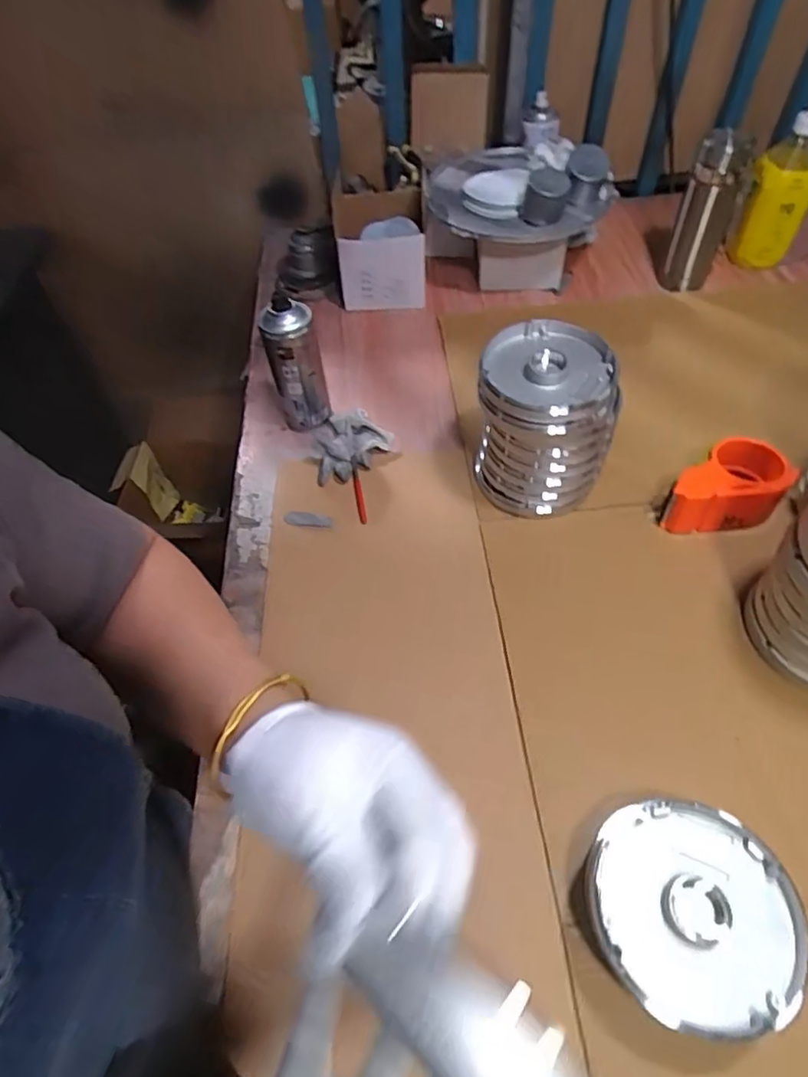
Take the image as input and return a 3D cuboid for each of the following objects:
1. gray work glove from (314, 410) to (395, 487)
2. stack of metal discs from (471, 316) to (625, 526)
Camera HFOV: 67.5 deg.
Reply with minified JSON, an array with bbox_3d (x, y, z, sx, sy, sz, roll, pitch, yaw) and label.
[{"bbox_3d":[-0.063,-0.117,0.753,0.092,0.032,0.097,-10,54,-3],"label":"gray work glove"},{"bbox_3d":[0.154,-0.128,0.671,0.138,0.154,0.147,6,55,9],"label":"stack of metal discs"}]

